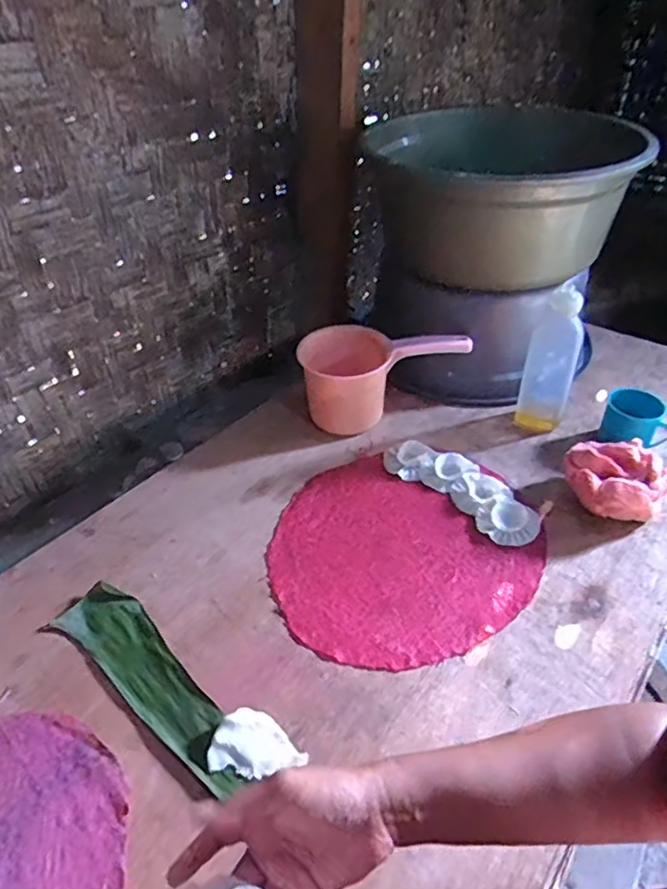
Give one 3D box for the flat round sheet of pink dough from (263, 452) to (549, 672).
[{"bbox_3d":[0.087,0.125,0.749,0.321,0.010,0.313,-4,38,-5],"label":"flat round sheet of pink dough"}]

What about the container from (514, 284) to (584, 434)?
[{"bbox_3d":[0.308,-0.114,0.849,0.068,0.212,0.053,15,40,19],"label":"container"}]

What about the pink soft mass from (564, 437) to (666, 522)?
[{"bbox_3d":[0.358,0.045,0.765,0.106,0.070,0.098,2,39,4],"label":"pink soft mass"}]

